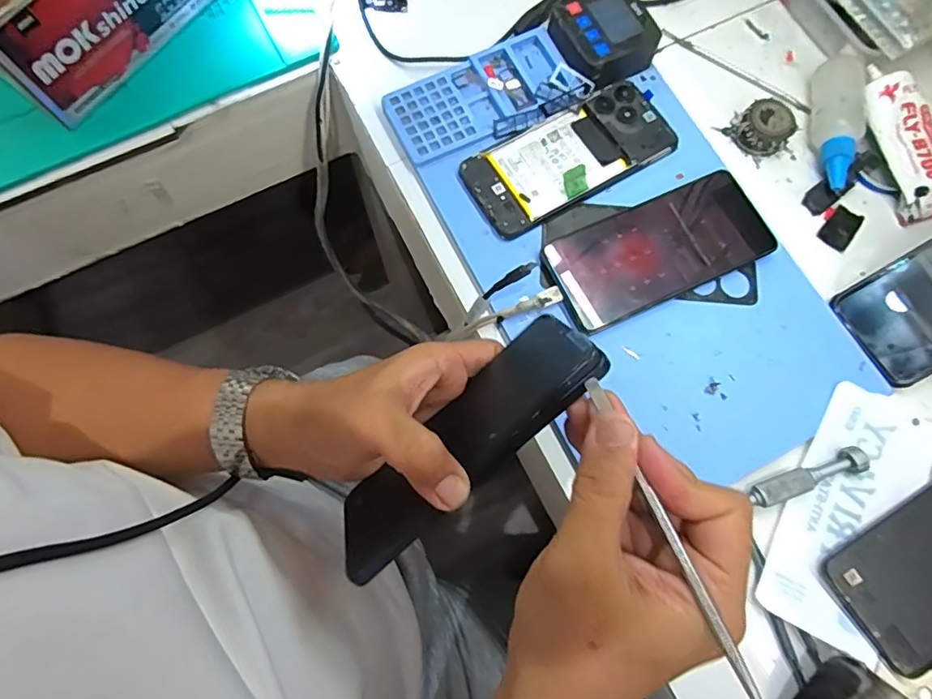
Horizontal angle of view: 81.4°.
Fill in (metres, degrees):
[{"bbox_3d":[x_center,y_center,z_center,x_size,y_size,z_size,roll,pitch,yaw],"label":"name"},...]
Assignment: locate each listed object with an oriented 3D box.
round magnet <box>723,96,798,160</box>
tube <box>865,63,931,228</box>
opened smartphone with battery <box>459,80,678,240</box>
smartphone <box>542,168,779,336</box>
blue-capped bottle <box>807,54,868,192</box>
[{"bbox_3d":[0.237,-0.175,0.432,0.038,0.023,0.039,0,75,0],"label":"round magnet"},{"bbox_3d":[0.349,-0.163,0.426,0.055,0.029,0.120,-20,76,-5],"label":"tube"},{"bbox_3d":[0.081,-0.151,0.415,0.163,0.013,0.072,-30,77,-7],"label":"opened smartphone with battery"},{"bbox_3d":[0.142,-0.074,0.401,0.161,0.011,0.075,-24,77,-6],"label":"smartphone"},{"bbox_3d":[0.290,-0.176,0.426,0.031,0.034,0.105,7,75,2],"label":"blue-capped bottle"}]

